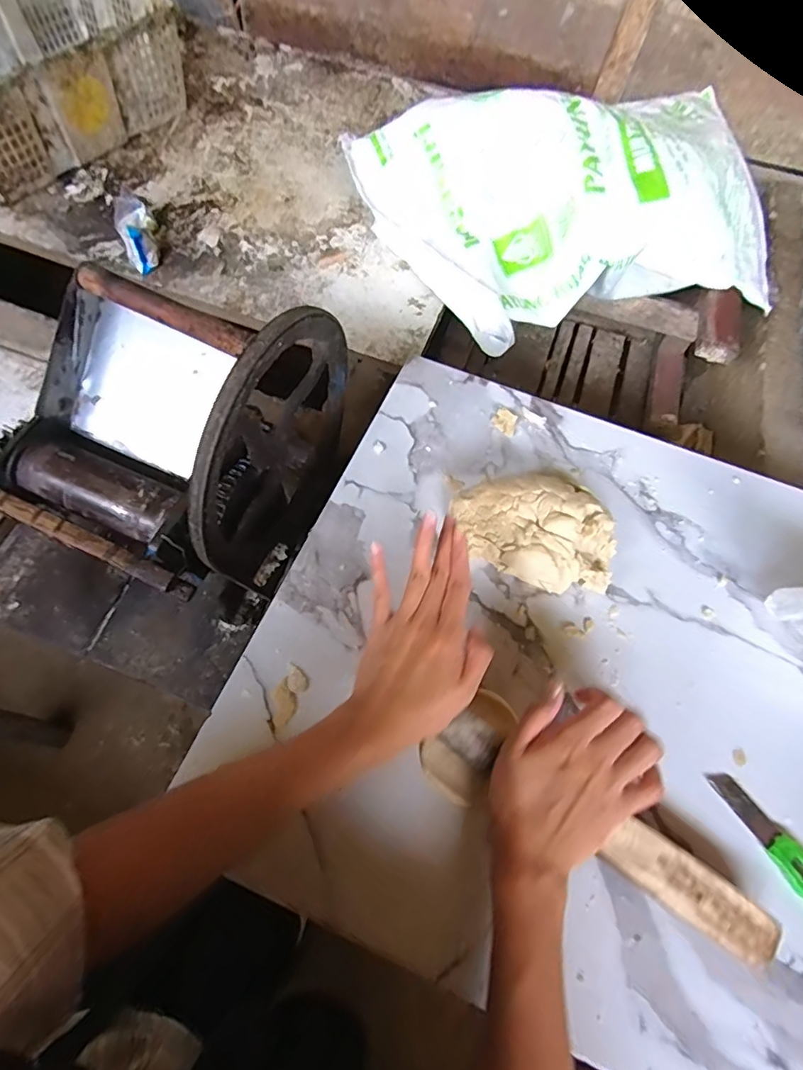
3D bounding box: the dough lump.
[{"bbox_3d":[0.116,-0.004,0.448,0.146,0.057,0.097,31,67,11],"label":"dough lump"}]

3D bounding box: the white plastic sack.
[{"bbox_3d":[0.284,-0.539,0.858,0.669,0.193,0.395,-11,68,-9],"label":"white plastic sack"}]

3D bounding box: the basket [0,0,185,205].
[{"bbox_3d":[-0.677,-0.846,0.940,0.357,0.189,0.469,36,69,11],"label":"basket"}]

